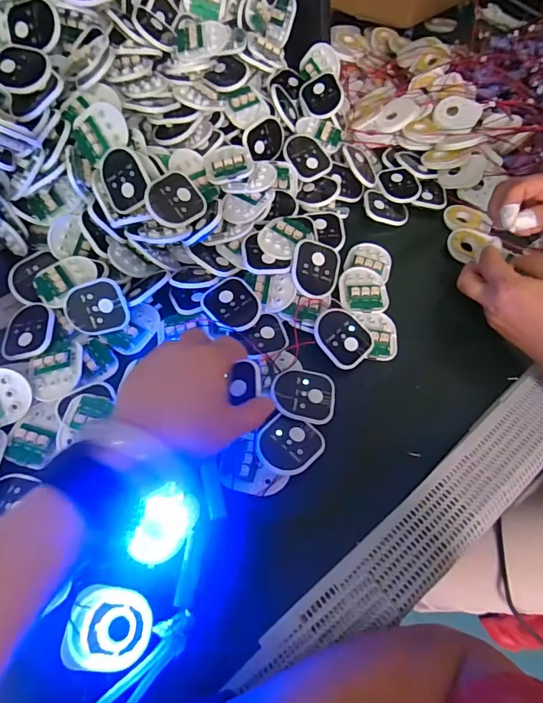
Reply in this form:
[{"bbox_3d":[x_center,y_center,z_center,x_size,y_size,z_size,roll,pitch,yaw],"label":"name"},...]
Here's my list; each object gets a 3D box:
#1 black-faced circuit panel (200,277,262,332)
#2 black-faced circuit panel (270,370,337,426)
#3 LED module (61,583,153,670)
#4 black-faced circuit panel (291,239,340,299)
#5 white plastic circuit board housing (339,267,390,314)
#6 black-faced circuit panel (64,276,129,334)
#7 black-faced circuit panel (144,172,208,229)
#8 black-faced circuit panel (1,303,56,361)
[{"bbox_3d":[-0.038,-0.045,0.414,0.046,0.011,0.056,-36,65,-21],"label":"black-faced circuit panel"},{"bbox_3d":[0.029,0.040,0.386,0.056,0.014,0.046,5,58,3],"label":"black-faced circuit panel"},{"bbox_3d":[-0.111,0.189,0.291,0.056,0.006,0.048,3,58,1],"label":"LED module"},{"bbox_3d":[0.045,-0.082,0.427,0.050,0.006,0.056,13,81,-20],"label":"black-faced circuit panel"},{"bbox_3d":[0.098,-0.068,0.453,0.049,0.012,0.058,0,58,-1],"label":"white plastic circuit board housing"},{"bbox_3d":[-0.166,-0.041,0.402,0.057,0.052,0.006,-16,20,7],"label":"black-faced circuit panel"},{"bbox_3d":[-0.093,-0.146,0.411,0.050,0.007,0.056,44,60,-16],"label":"black-faced circuit panel"},{"bbox_3d":[-0.225,-0.020,0.397,0.043,0.012,0.056,-9,63,9],"label":"black-faced circuit panel"}]

